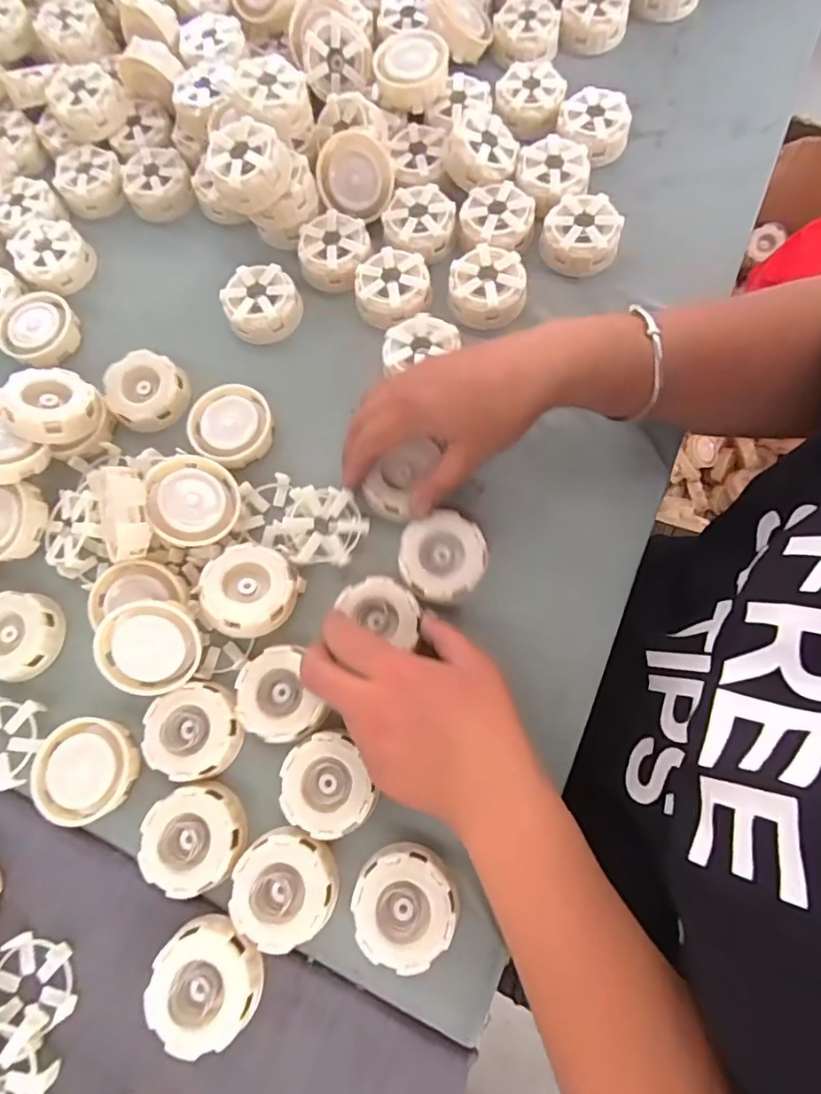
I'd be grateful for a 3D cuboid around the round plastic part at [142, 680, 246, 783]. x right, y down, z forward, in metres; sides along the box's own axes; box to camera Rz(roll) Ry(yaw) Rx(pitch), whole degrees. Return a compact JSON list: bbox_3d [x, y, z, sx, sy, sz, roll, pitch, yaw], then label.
[{"bbox_3d":[-0.143,0.121,0.350,0.060,0.016,0.059,-1,74,4],"label":"round plastic part"}]

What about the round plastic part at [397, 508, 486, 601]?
[{"bbox_3d":[0.023,0.005,0.377,0.059,0.015,0.064,-1,74,4],"label":"round plastic part"}]

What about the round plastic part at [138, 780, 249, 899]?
[{"bbox_3d":[-0.138,0.184,0.337,0.063,0.026,0.059,-1,74,4],"label":"round plastic part"}]

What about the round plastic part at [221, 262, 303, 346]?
[{"bbox_3d":[-0.125,-0.203,0.448,0.059,0.028,0.059,-1,74,4],"label":"round plastic part"}]

